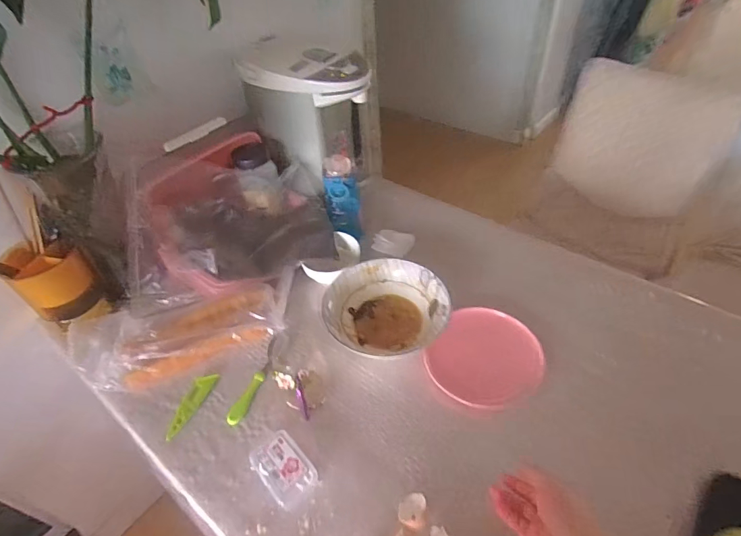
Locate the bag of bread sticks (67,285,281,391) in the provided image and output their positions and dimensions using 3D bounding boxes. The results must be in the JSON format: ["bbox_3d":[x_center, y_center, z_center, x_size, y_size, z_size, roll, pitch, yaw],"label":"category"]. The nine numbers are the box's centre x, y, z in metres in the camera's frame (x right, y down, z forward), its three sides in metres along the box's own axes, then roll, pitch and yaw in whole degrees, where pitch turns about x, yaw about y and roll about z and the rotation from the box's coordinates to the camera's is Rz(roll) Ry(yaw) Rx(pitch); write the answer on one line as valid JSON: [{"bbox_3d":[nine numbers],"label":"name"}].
[{"bbox_3d":[-0.326,0.105,0.747,0.324,0.071,0.153,-16,45,-10],"label":"bag of bread sticks"}]

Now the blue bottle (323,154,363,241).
[{"bbox_3d":[-0.052,-0.139,0.874,0.064,0.161,0.079,0,45,5],"label":"blue bottle"}]

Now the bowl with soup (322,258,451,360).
[{"bbox_3d":[0.025,0.073,0.740,0.199,0.060,0.194,-3,45,3],"label":"bowl with soup"}]

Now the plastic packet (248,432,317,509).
[{"bbox_3d":[-0.116,0.271,0.579,0.061,0.034,0.091,-37,53,-28],"label":"plastic packet"}]

